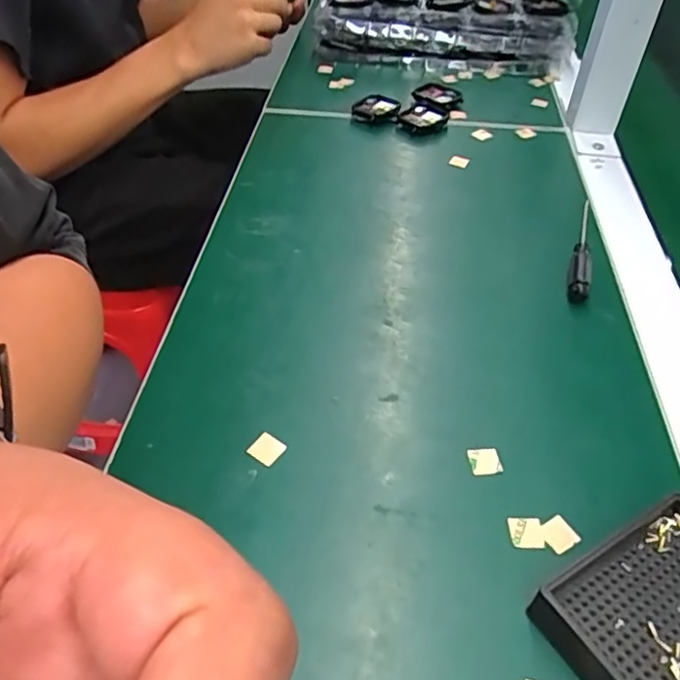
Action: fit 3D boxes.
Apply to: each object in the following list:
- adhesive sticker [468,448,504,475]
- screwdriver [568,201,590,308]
[{"bbox_3d":[0.076,0.064,0.324,0.016,0.004,0.015,-5,45,-6],"label":"adhesive sticker"},{"bbox_3d":[0.179,-0.074,0.456,0.013,0.016,0.136,13,46,12],"label":"screwdriver"}]

